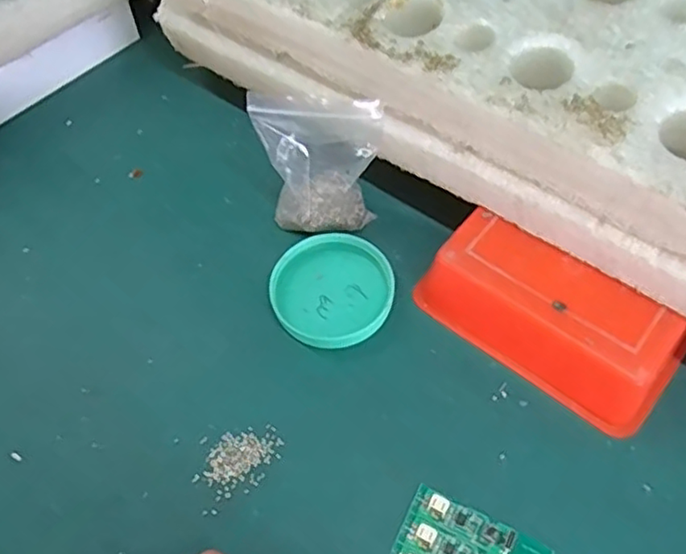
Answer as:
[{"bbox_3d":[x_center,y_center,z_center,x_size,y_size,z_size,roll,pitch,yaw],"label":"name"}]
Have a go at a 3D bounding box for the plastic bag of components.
[{"bbox_3d":[-0.011,-0.063,0.345,0.064,0.083,0.036,-11,58,-2],"label":"plastic bag of components"}]

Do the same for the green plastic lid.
[{"bbox_3d":[-0.005,0.006,0.347,0.064,0.011,0.068,-2,58,4],"label":"green plastic lid"}]

